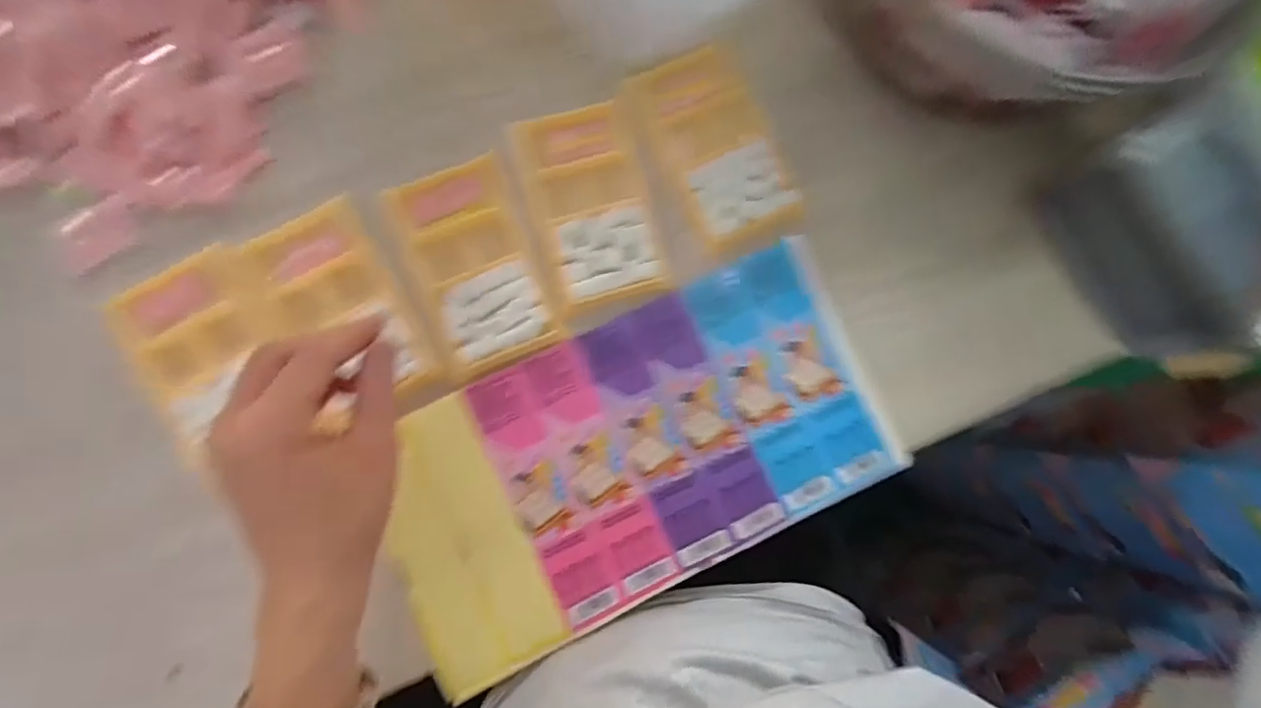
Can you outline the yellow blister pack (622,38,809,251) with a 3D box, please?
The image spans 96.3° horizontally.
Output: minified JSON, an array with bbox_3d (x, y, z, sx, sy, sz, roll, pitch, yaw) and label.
[{"bbox_3d":[0.055,-0.135,0.379,0.060,0.008,0.130,-28,89,-8],"label":"yellow blister pack"}]

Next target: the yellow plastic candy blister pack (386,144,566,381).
[{"bbox_3d":[-0.102,-0.058,0.366,0.077,0.008,0.133,-22,88,-8],"label":"yellow plastic candy blister pack"}]

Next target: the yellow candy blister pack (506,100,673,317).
[{"bbox_3d":[-0.026,-0.098,0.375,0.075,0.011,0.129,-16,88,-7],"label":"yellow candy blister pack"}]

